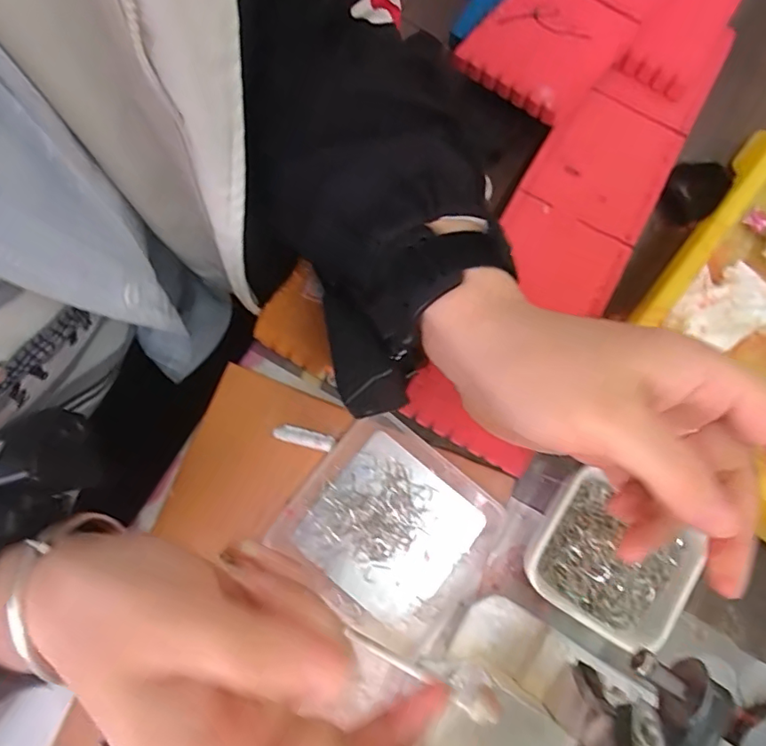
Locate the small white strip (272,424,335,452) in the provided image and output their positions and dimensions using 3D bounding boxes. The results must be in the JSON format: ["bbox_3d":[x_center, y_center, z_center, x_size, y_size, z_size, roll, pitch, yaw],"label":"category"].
[{"bbox_3d":[-0.047,0.039,0.317,0.036,0.005,0.010,15,80,0],"label":"small white strip"}]

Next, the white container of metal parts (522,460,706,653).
[{"bbox_3d":[0.127,0.105,0.300,0.087,0.030,0.074,29,80,3],"label":"white container of metal parts"}]

